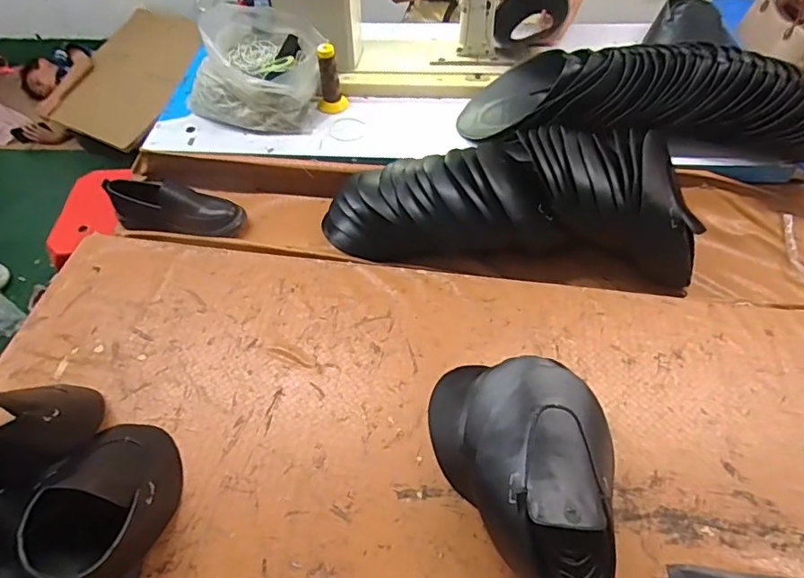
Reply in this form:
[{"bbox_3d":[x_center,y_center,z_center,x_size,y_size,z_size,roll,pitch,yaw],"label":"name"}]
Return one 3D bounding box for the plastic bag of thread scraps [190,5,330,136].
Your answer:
[{"bbox_3d":[-0.287,-0.428,1.012,0.256,0.155,0.197,7,54,7],"label":"plastic bag of thread scraps"}]

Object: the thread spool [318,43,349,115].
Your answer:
[{"bbox_3d":[-0.141,-0.399,0.993,0.055,0.119,0.052,-1,53,1],"label":"thread spool"}]

